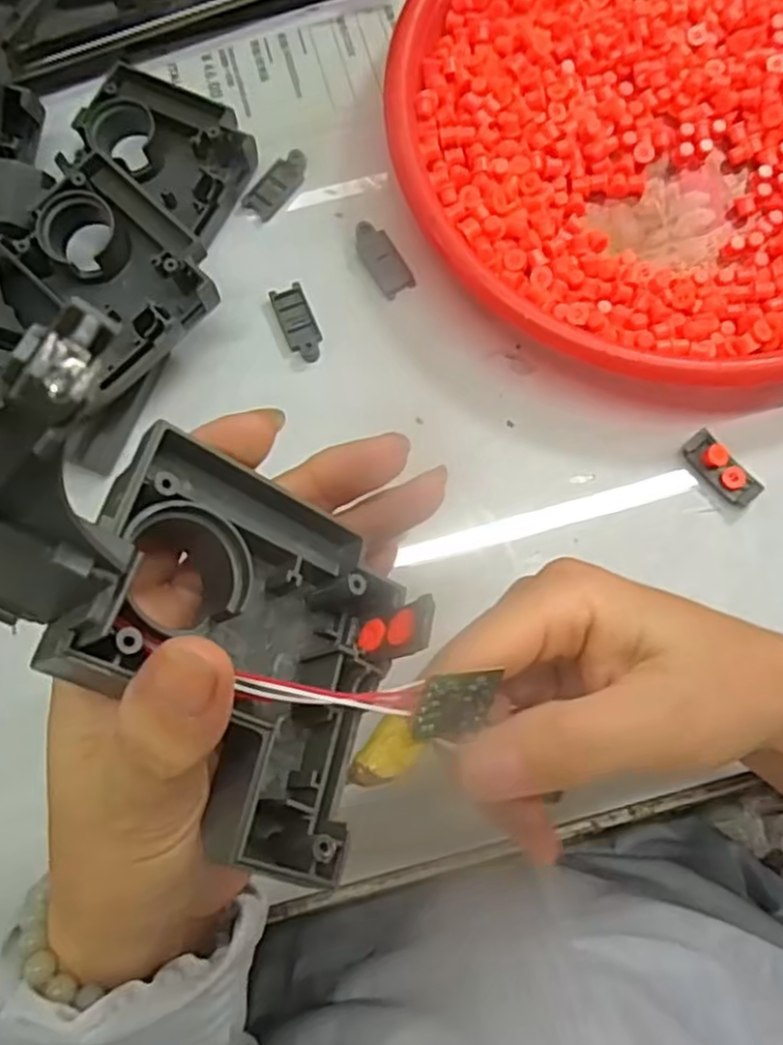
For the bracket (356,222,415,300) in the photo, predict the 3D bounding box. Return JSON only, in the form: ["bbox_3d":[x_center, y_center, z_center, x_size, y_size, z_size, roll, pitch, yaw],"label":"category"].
[{"bbox_3d":[-0.004,-0.118,0.326,0.016,0.004,0.034,-33,93,-5],"label":"bracket"}]

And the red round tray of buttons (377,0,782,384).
[{"bbox_3d":[0.131,-0.182,0.321,0.247,0.030,0.245,0,80,1],"label":"red round tray of buttons"}]

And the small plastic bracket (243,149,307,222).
[{"bbox_3d":[-0.052,-0.156,0.335,0.016,0.005,0.036,41,83,8],"label":"small plastic bracket"}]

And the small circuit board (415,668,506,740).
[{"bbox_3d":[0.016,0.046,0.179,0.004,0.027,0.015,26,103,45],"label":"small circuit board"}]

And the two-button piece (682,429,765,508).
[{"bbox_3d":[0.137,-0.022,0.301,0.014,0.006,0.035,-42,82,-6],"label":"two-button piece"}]

